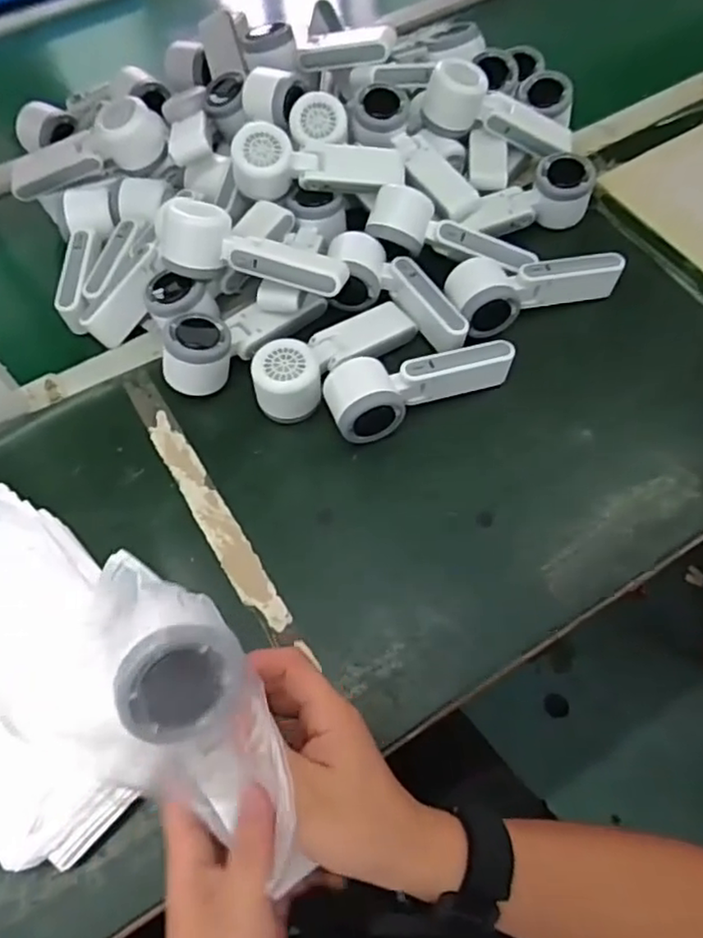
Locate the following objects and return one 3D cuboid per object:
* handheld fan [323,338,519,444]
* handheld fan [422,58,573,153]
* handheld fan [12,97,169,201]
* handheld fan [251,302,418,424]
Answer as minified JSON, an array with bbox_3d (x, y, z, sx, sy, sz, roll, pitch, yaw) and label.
[{"bbox_3d":[0.058,-0.079,0.570,0.165,0.043,0.064,-23,64,-10],"label":"handheld fan"},{"bbox_3d":[0.156,-0.366,0.675,0.163,0.056,0.054,16,63,-9],"label":"handheld fan"},{"bbox_3d":[-0.276,-0.330,0.682,0.175,0.060,0.052,-13,62,14],"label":"handheld fan"},{"bbox_3d":[-0.014,-0.105,0.586,0.166,0.050,0.060,-34,67,-15],"label":"handheld fan"}]

